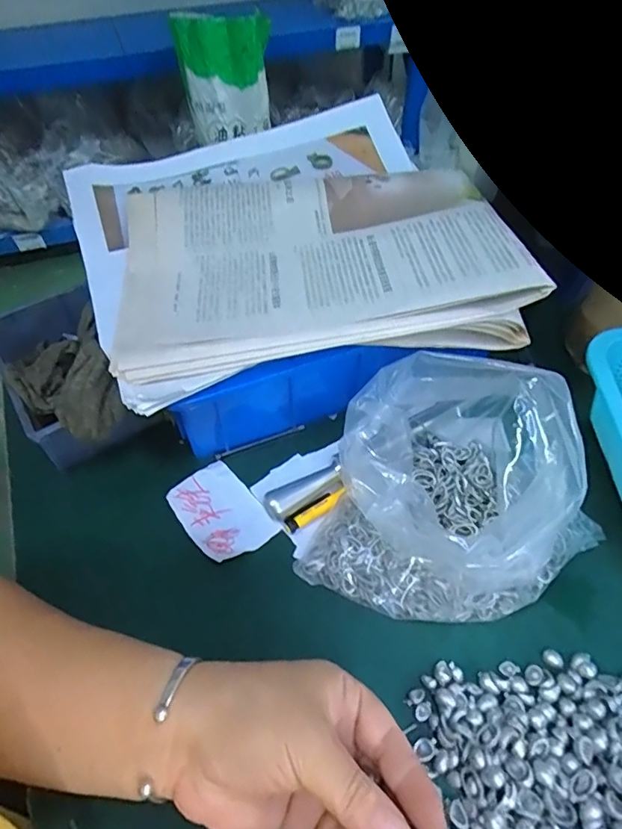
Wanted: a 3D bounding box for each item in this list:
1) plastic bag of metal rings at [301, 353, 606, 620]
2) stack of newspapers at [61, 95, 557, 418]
[{"bbox_3d":[0.092,0.049,0.318,0.168,0.096,0.164,29,57,22],"label":"plastic bag of metal rings"},{"bbox_3d":[-0.021,-0.137,0.392,0.292,0.048,0.293,-17,53,-13],"label":"stack of newspapers"}]

